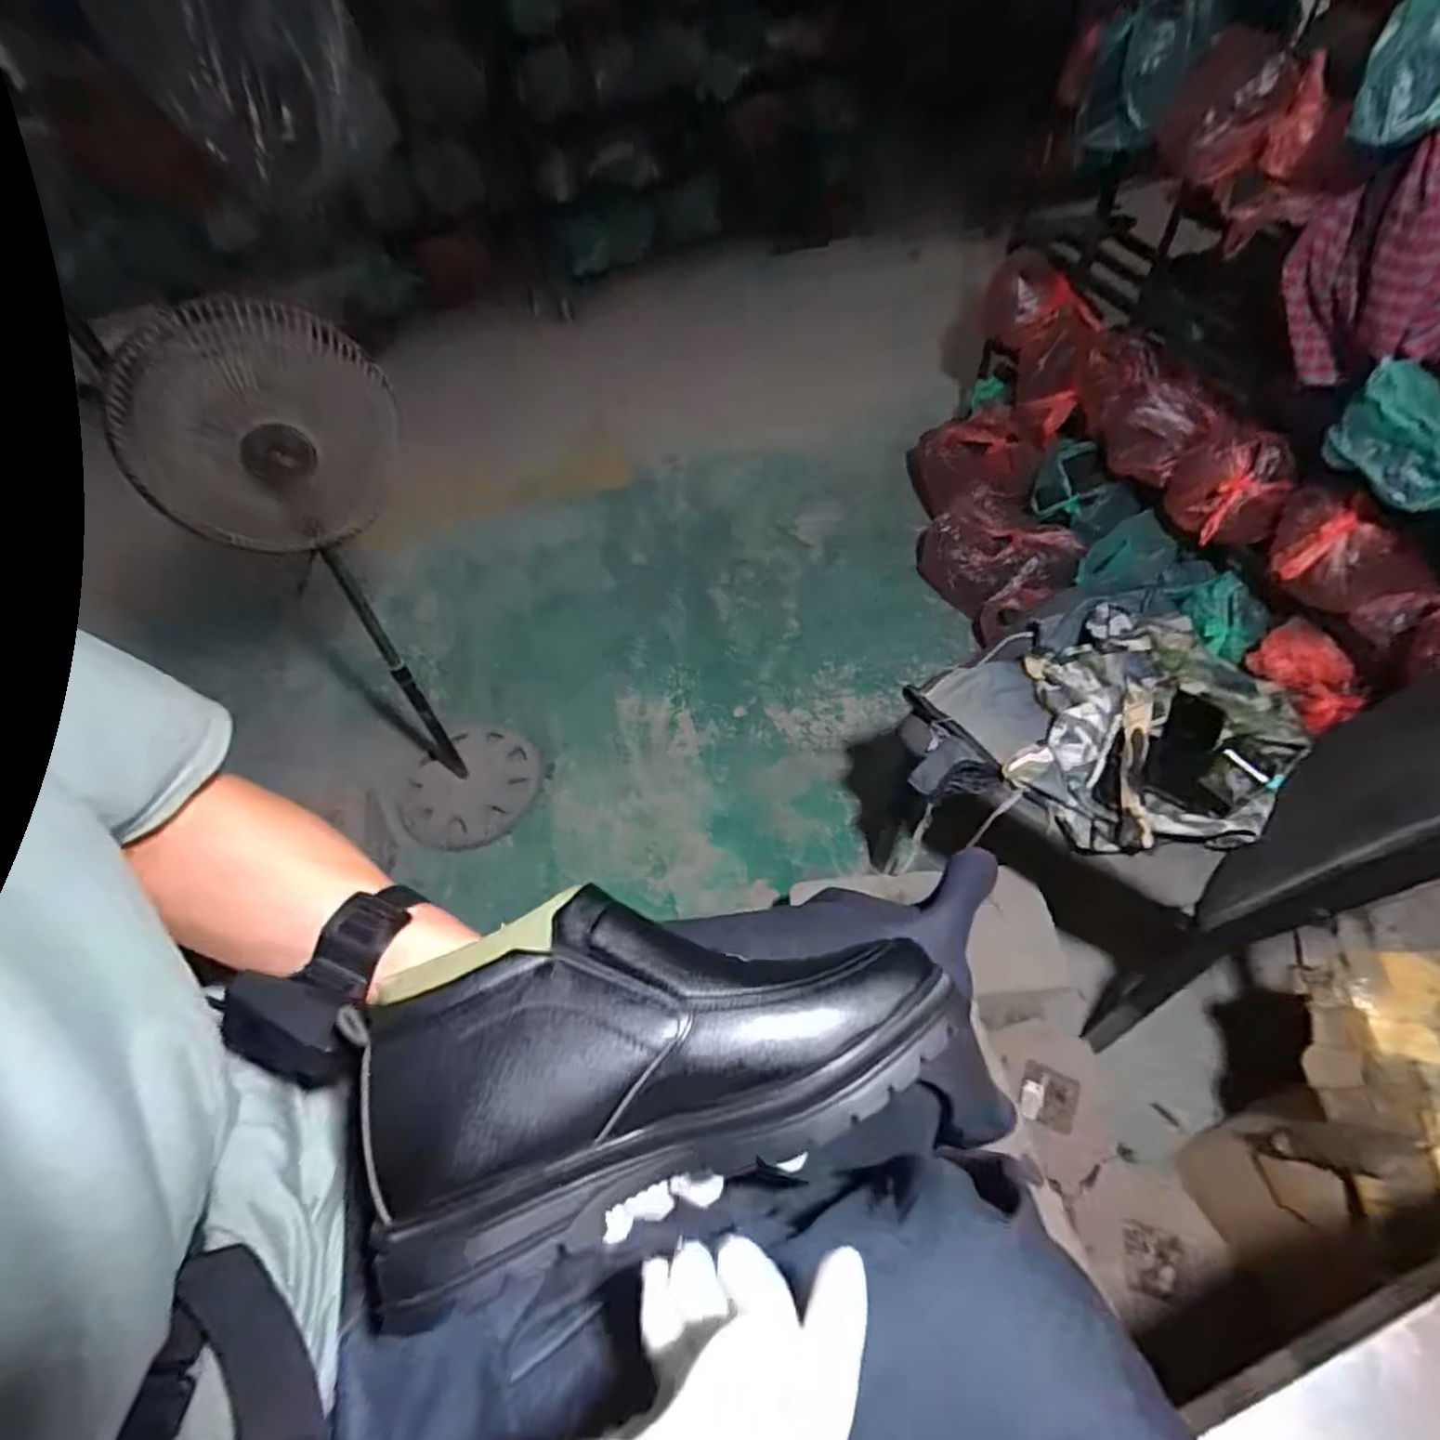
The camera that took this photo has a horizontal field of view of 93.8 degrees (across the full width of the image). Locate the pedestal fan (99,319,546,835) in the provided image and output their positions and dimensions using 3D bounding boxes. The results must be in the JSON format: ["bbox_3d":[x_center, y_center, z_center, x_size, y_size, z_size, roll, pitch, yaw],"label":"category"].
[{"bbox_3d":[-0.526,-0.138,1.072,0.271,0.982,0.306,-36,59,-21],"label":"pedestal fan"}]

